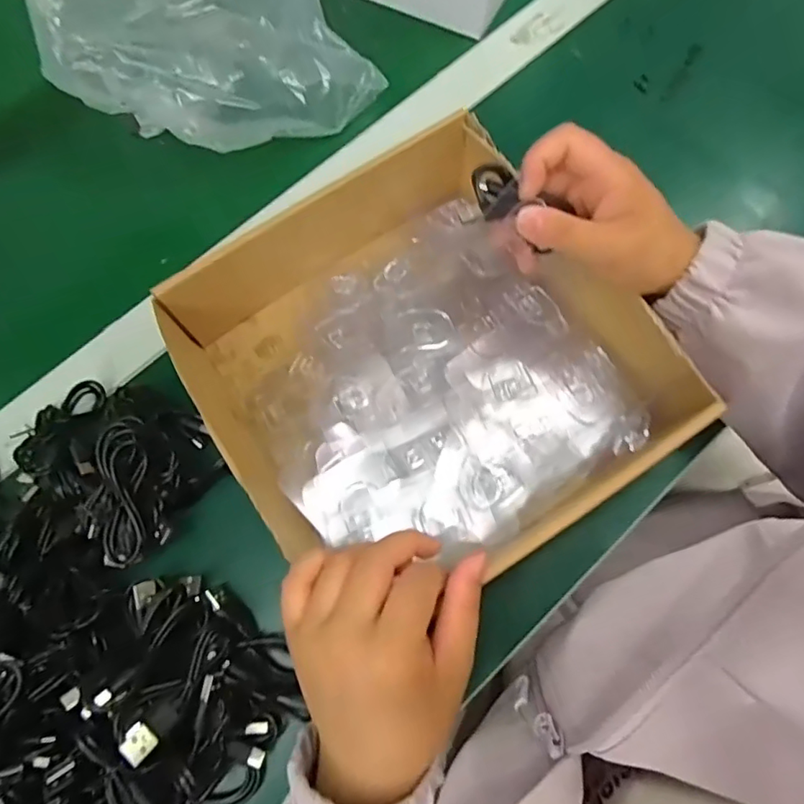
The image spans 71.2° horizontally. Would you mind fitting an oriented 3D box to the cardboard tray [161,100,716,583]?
[{"bbox_3d":[0.010,-0.028,0.351,0.245,0.069,0.258,-33,76,-7],"label":"cardboard tray"}]

